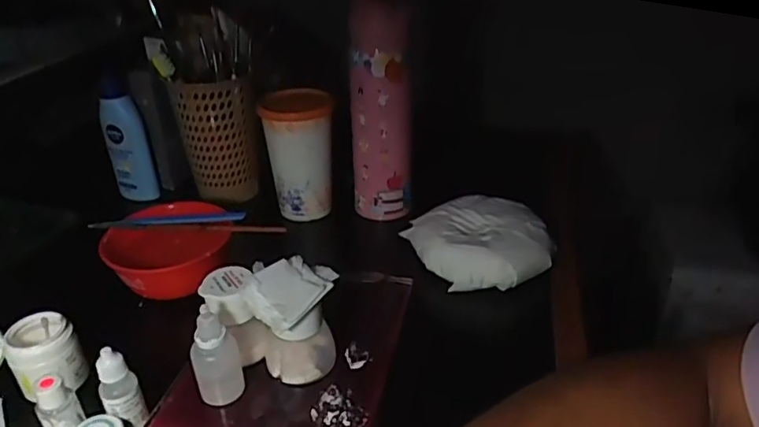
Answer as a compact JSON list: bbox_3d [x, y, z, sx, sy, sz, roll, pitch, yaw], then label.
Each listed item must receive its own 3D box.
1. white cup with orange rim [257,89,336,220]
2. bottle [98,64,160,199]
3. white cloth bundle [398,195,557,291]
[{"bbox_3d":[-0.084,-0.064,0.623,0.067,0.122,0.084,-4,31,-4],"label":"white cup with orange rim"},{"bbox_3d":[-0.282,-0.083,0.646,0.042,0.138,0.035,-15,34,-23],"label":"bottle"},{"bbox_3d":[0.097,0.024,0.545,0.115,0.036,0.114,-14,33,-19],"label":"white cloth bundle"}]

